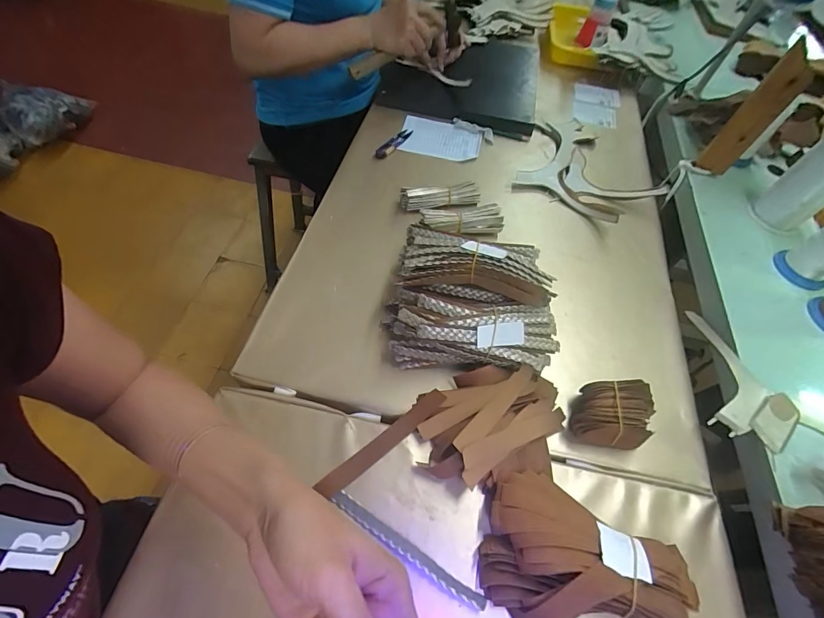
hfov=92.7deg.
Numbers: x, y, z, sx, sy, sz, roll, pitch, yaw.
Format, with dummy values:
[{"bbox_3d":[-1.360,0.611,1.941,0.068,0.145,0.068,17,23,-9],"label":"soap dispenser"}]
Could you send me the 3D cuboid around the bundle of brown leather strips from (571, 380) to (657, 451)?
[{"bbox_3d":[0.207,0.110,0.416,0.077,0.052,0.057,9,56,1],"label":"bundle of brown leather strips"}]

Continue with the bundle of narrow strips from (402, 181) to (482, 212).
[{"bbox_3d":[0.043,-0.171,0.594,0.117,0.041,0.027,-7,59,-11],"label":"bundle of narrow strips"}]

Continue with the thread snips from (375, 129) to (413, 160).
[{"bbox_3d":[-0.030,-0.282,0.666,0.078,0.017,0.018,-41,65,-10],"label":"thread snips"}]

